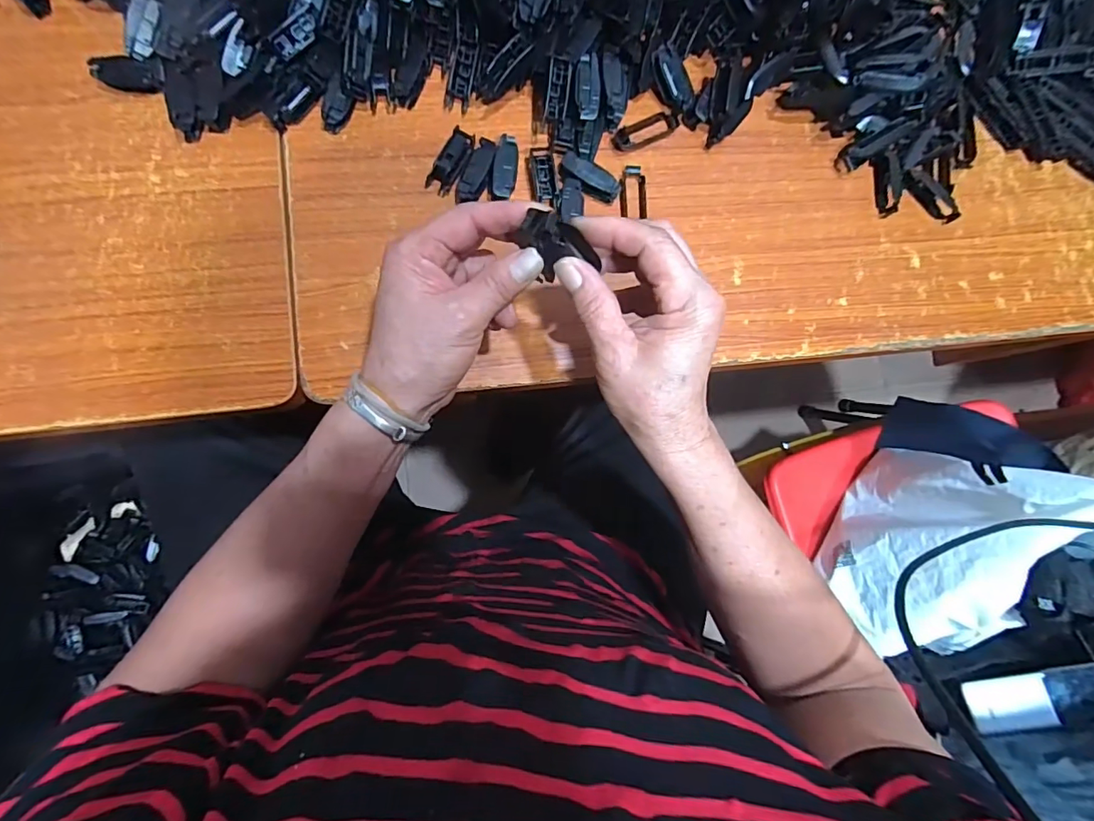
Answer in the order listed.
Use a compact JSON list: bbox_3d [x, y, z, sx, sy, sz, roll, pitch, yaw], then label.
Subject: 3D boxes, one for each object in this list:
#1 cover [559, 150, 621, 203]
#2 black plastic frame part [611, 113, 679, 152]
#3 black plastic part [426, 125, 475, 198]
[{"bbox_3d":[0.033,-0.177,0.379,0.048,0.012,0.020,24,84,-4],"label":"cover"},{"bbox_3d":[0.078,-0.223,0.394,0.057,0.005,0.018,-28,89,-8],"label":"black plastic frame part"},{"bbox_3d":[-0.071,-0.184,0.371,0.020,0.016,0.049,29,83,-4],"label":"black plastic part"}]

